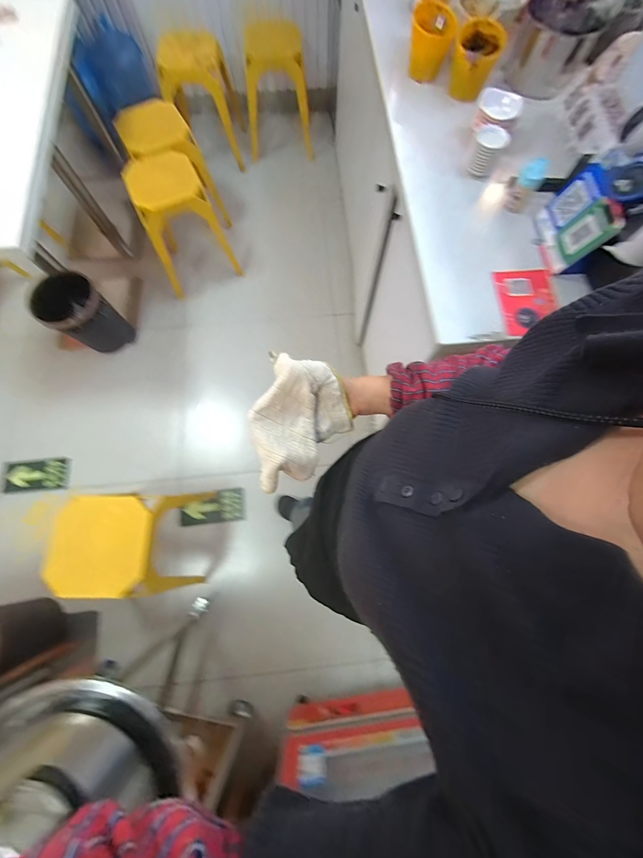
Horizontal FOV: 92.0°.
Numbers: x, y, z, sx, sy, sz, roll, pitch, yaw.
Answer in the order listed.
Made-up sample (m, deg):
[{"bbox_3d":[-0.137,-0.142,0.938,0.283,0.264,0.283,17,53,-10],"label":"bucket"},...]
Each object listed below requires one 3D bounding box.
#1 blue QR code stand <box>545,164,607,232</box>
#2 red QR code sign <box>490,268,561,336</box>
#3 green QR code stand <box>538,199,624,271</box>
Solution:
[{"bbox_3d":[0.529,-0.475,0.642,0.025,0.096,0.090,4,72,-20],"label":"blue QR code stand"},{"bbox_3d":[0.439,-0.272,0.661,0.116,0.012,0.158,-5,74,0],"label":"red QR code sign"},{"bbox_3d":[0.524,-0.389,0.630,0.055,0.116,0.079,-9,75,-4],"label":"green QR code stand"}]

